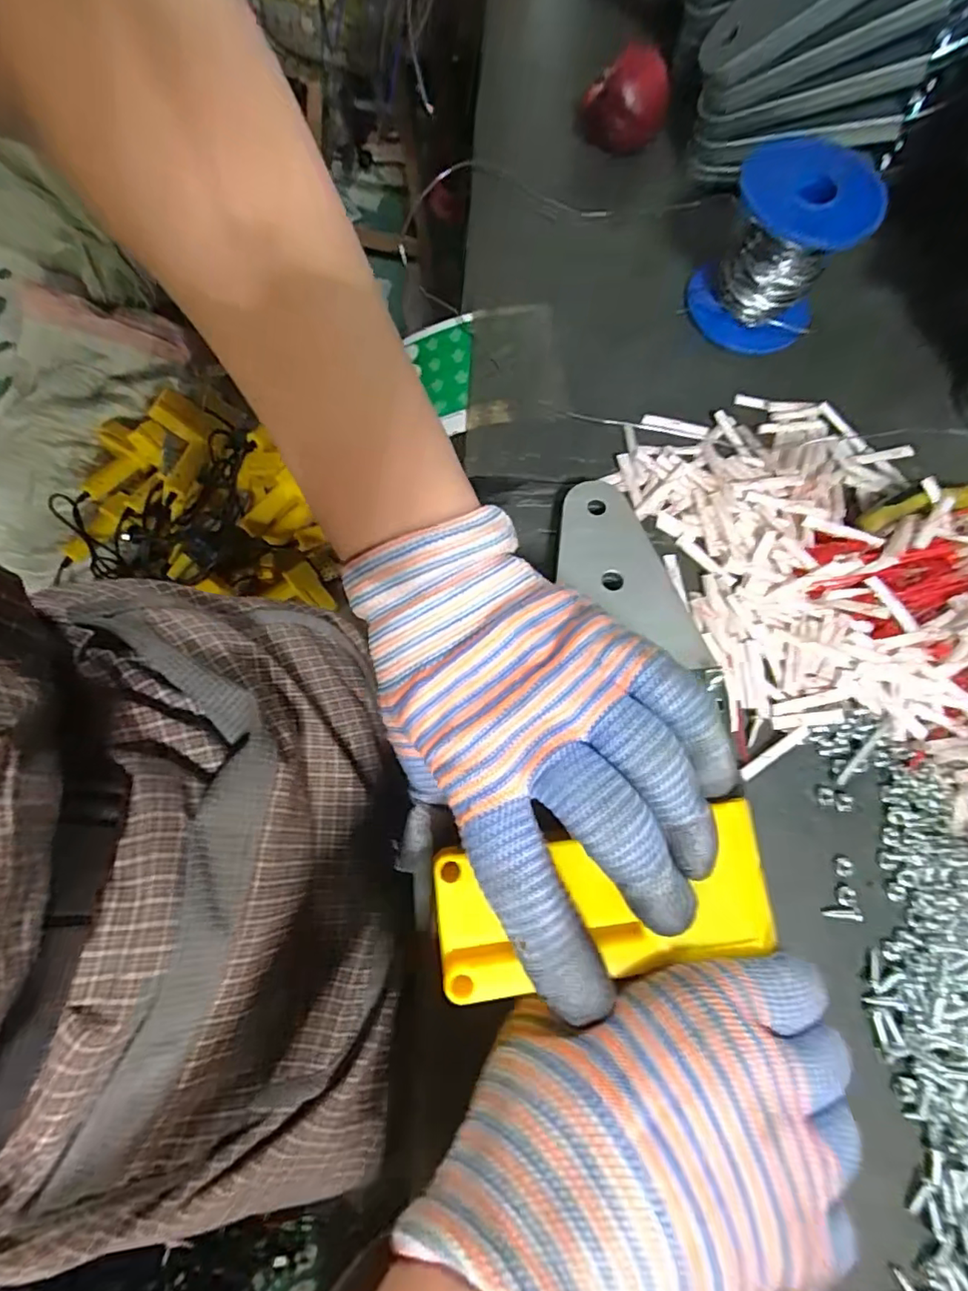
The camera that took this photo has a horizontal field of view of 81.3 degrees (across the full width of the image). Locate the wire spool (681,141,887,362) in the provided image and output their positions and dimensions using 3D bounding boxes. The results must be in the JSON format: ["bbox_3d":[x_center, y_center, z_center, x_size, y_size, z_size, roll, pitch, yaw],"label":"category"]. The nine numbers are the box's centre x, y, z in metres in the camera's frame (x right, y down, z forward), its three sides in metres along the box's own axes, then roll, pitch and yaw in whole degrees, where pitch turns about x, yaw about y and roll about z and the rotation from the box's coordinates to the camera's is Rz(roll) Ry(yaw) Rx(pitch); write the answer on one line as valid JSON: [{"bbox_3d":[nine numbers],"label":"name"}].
[{"bbox_3d":[0.142,-0.191,0.272,0.064,0.062,0.059,28,76,3],"label":"wire spool"}]

